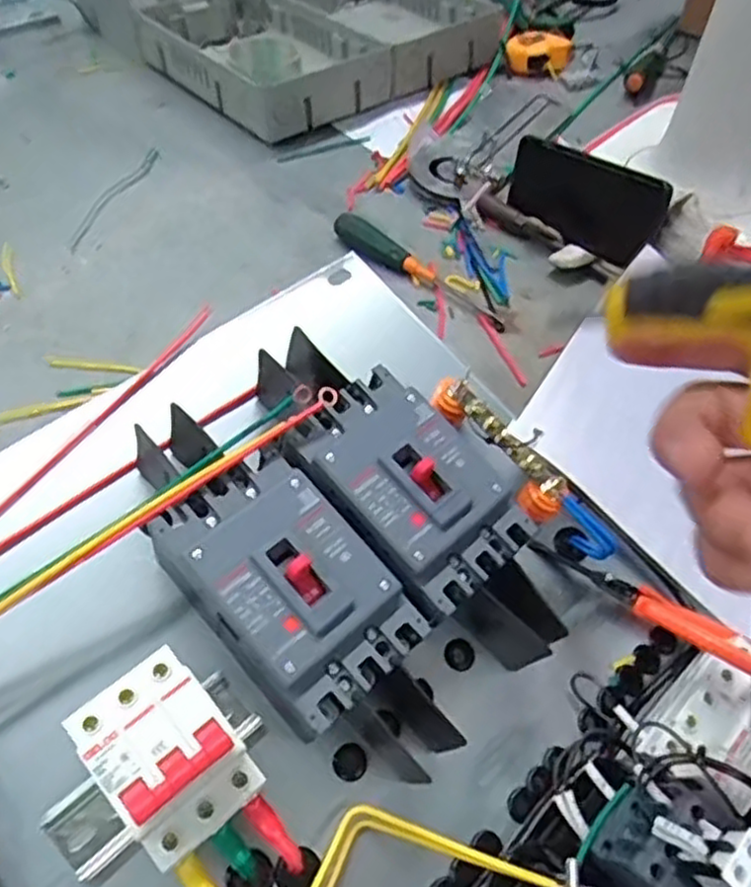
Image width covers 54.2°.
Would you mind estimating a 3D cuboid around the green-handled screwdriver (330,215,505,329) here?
[{"bbox_3d":[0.033,-0.149,0.631,0.024,0.022,0.190,-36,59,-26],"label":"green-handled screwdriver"}]

